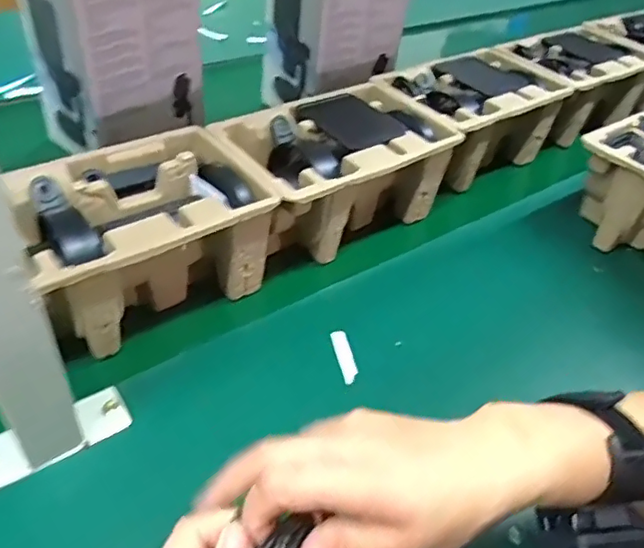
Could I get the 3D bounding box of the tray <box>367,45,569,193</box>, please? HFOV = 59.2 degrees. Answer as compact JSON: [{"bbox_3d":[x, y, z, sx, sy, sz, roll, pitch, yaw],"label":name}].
[{"bbox_3d":[0.192,-0.196,0.737,0.250,0.119,0.153,-31,51,-34],"label":"tray"}]

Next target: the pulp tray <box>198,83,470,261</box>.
[{"bbox_3d":[0.017,-0.109,0.601,0.228,0.109,0.150,-22,47,-28],"label":"pulp tray"}]

